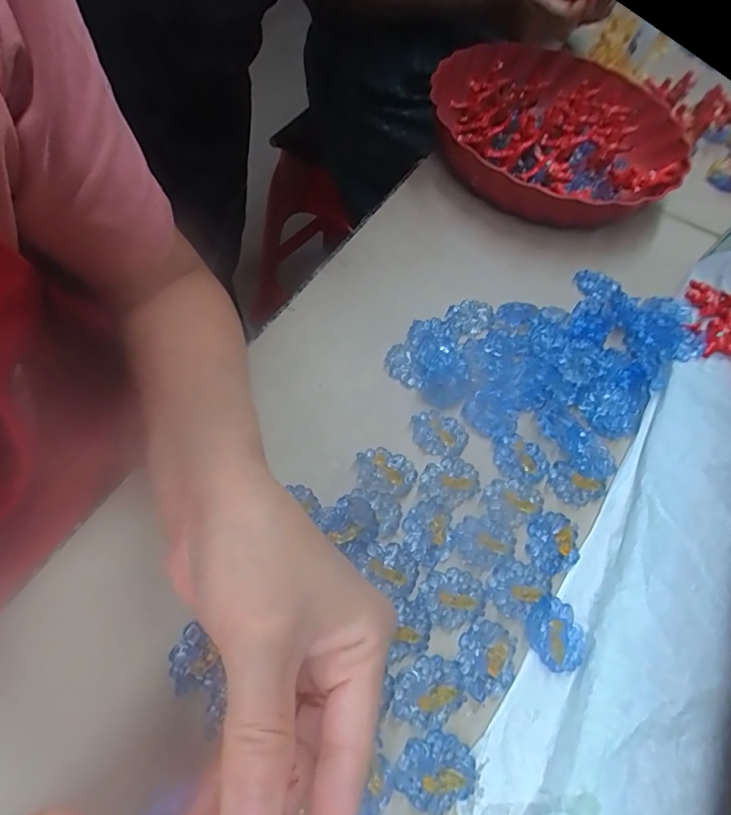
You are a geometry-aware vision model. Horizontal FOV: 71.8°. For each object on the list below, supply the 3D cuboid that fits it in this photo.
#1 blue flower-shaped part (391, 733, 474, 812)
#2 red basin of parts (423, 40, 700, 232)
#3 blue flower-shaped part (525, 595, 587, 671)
[{"bbox_3d":[0.033,0.175,0.242,0.038,0.008,0.028,-8,61,-13],"label":"blue flower-shaped part"},{"bbox_3d":[0.176,-0.265,0.500,0.246,0.076,0.263,4,59,-6],"label":"red basin of parts"},{"bbox_3d":[0.104,0.124,0.276,0.029,0.009,0.035,-32,69,-24],"label":"blue flower-shaped part"}]

